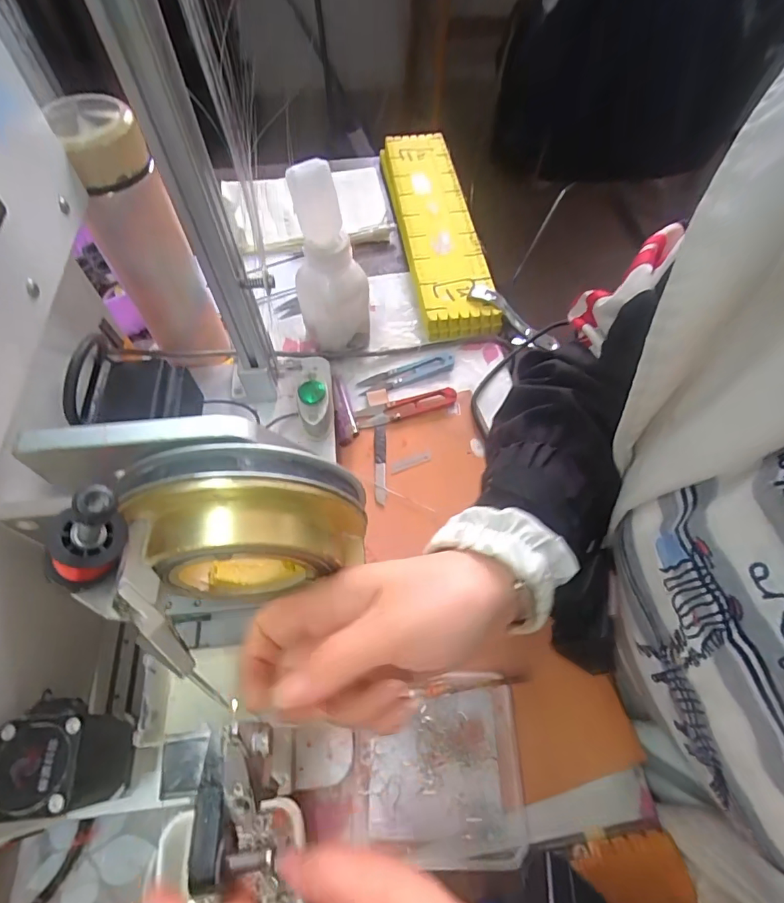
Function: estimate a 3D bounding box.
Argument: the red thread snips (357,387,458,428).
[{"bbox_3d":[0.013,-0.045,0.452,0.096,0.012,0.025,-12,60,-7],"label":"red thread snips"}]

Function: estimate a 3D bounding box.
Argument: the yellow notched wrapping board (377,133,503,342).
[{"bbox_3d":[0.052,-0.278,0.574,0.090,0.033,0.345,-7,60,-5],"label":"yellow notched wrapping board"}]

